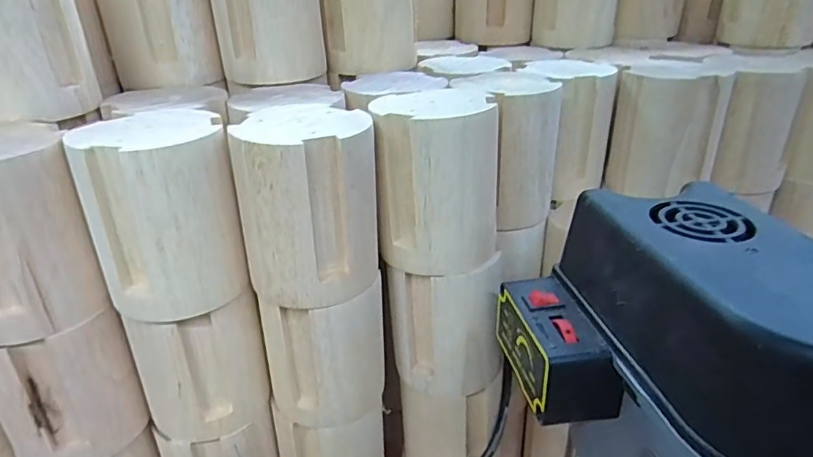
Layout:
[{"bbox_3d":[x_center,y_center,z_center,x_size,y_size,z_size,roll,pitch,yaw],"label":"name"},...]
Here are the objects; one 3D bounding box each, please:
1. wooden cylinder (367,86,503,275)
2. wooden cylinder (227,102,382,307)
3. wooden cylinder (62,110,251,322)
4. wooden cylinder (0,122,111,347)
[{"bbox_3d":[0.023,-0.032,0.333,0.074,0.097,0.074,7,29,14],"label":"wooden cylinder"},{"bbox_3d":[-0.053,-0.014,0.306,0.074,0.096,0.068,0,28,2],"label":"wooden cylinder"},{"bbox_3d":[-0.137,-0.009,0.296,0.072,0.096,0.067,-16,31,-26],"label":"wooden cylinder"},{"bbox_3d":[-0.216,0.000,0.283,0.069,0.099,0.071,-20,33,-32],"label":"wooden cylinder"}]

